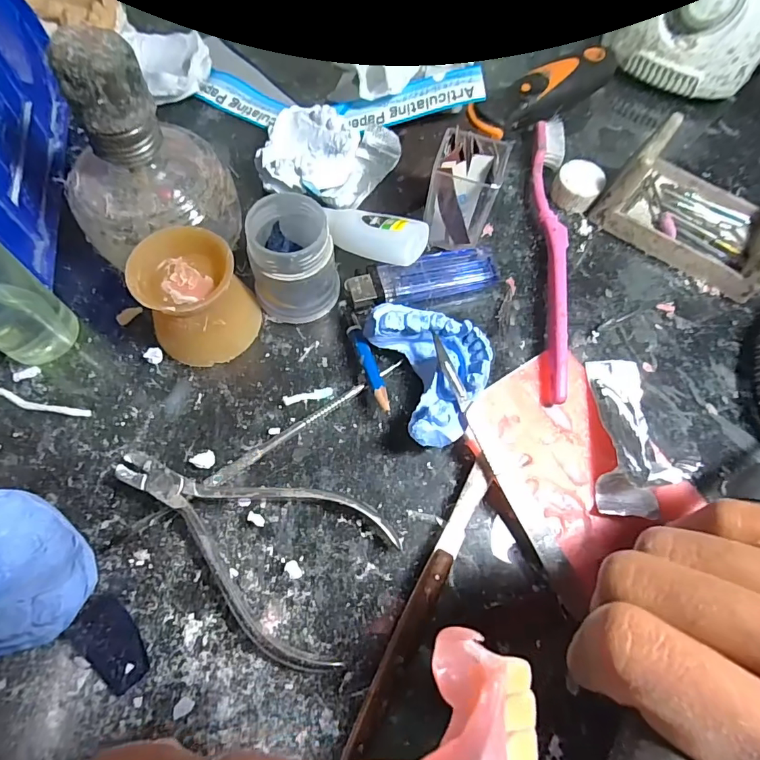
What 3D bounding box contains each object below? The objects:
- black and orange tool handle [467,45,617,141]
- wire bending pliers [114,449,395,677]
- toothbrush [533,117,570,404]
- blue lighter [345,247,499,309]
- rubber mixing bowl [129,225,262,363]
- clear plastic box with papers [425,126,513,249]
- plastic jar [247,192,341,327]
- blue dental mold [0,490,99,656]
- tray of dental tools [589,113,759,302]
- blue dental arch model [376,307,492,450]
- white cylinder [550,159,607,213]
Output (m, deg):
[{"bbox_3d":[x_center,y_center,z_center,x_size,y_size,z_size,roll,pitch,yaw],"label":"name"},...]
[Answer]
[{"bbox_3d":[0.108,-0.185,0.302,0.105,0.031,0.025,-26,71,-13],"label":"black and orange tool handle"},{"bbox_3d":[-0.056,0.061,0.195,0.121,0.014,0.063,32,69,10],"label":"wire bending pliers"},{"bbox_3d":[0.097,-0.078,0.262,0.017,0.015,0.193,8,67,0],"label":"toothbrush"},{"bbox_3d":[0.023,-0.054,0.249,0.080,0.014,0.022,-12,68,-8],"label":"blue lighter"},{"bbox_3d":[-0.087,-0.038,0.218,0.046,0.046,0.046,1,67,-3],"label":"rubber mixing bowl"},{"bbox_3d":[0.045,-0.099,0.247,0.034,0.054,0.032,15,67,3],"label":"clear plastic box with papers"},{"bbox_3d":[-0.043,-0.059,0.226,0.040,0.052,0.040,1,67,-3],"label":"plastic jar"},{"bbox_3d":[-0.144,0.076,0.177,0.060,0.027,0.049,38,70,12],"label":"blue dental mold"},{"bbox_3d":[0.184,-0.100,0.261,0.094,0.044,0.061,36,70,12],"label":"tray of dental tools"},{"bbox_3d":[0.028,-0.004,0.219,0.044,0.030,0.067,-13,68,-9],"label":"blue dental arch model"},{"bbox_3d":[0.120,-0.117,0.278,0.027,0.018,0.026,1,67,-3],"label":"white cylinder"}]

